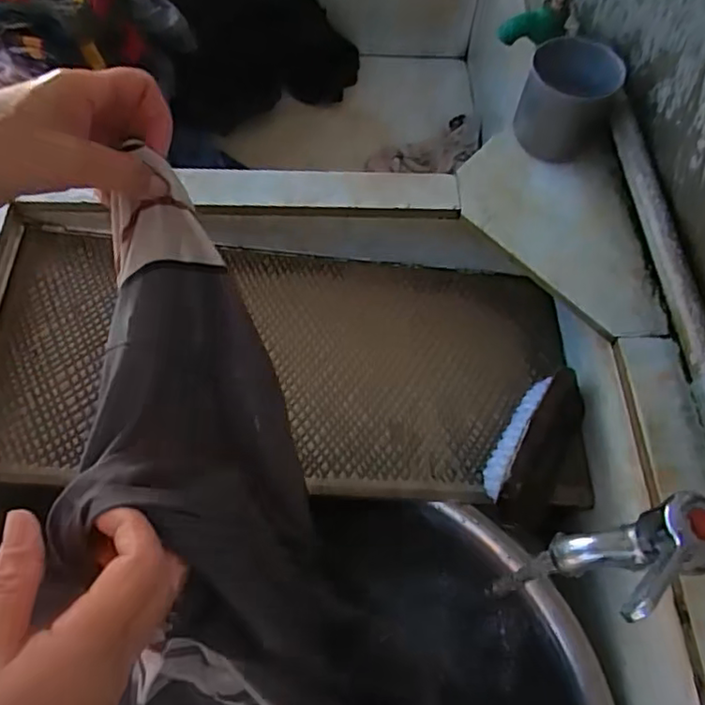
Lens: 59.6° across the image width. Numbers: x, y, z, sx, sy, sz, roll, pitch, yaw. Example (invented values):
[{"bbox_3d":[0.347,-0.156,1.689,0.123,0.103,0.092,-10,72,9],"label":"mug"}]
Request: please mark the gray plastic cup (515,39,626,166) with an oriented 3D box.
[{"bbox_3d":[0.175,-0.205,0.505,0.069,0.069,0.062,20,62,10],"label":"gray plastic cup"}]

